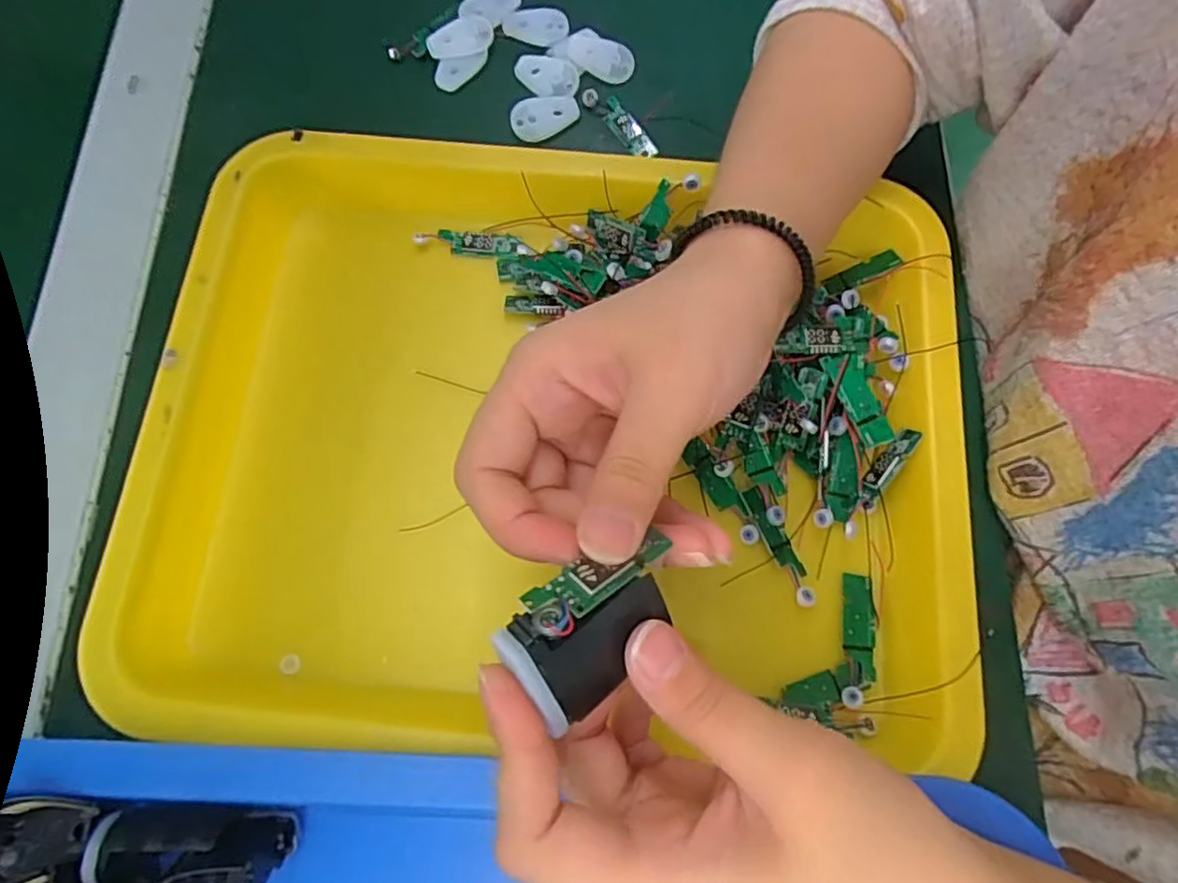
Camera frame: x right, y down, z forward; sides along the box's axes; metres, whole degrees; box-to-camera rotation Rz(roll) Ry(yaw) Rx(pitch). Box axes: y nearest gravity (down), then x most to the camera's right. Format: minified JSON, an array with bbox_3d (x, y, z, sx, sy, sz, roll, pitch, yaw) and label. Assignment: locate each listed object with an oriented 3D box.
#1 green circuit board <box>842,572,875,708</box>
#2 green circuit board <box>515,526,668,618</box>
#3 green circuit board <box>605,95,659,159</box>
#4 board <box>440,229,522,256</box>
[{"bbox_3d":[0.109,0.079,0.258,0.012,0.007,0.051,8,74,3],"label":"green circuit board"},{"bbox_3d":[0.004,0.033,0.159,0.041,0.007,0.011,-19,73,-28],"label":"green circuit board"},{"bbox_3d":[0.021,-0.164,0.339,0.012,0.007,0.039,-37,77,-9],"label":"green circuit board"},{"bbox_3d":[-0.054,-0.098,0.315,0.041,0.005,0.013,6,74,3],"label":"board"}]

